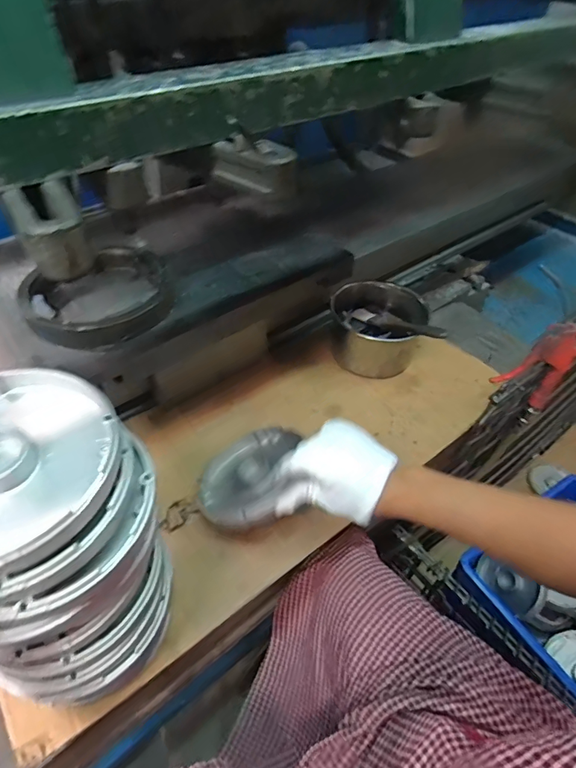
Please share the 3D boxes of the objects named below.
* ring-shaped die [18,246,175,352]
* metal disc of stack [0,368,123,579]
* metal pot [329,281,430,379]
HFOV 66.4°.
[{"bbox_3d":[-0.215,-0.104,0.503,0.156,0.029,0.158,-18,50,-19],"label":"ring-shaped die"},{"bbox_3d":[-0.172,0.044,0.276,0.139,0.025,0.121,26,50,20],"label":"metal disc of stack"},{"bbox_3d":[0.141,-0.098,0.704,0.139,0.095,0.147,2,46,-2],"label":"metal pot"}]

